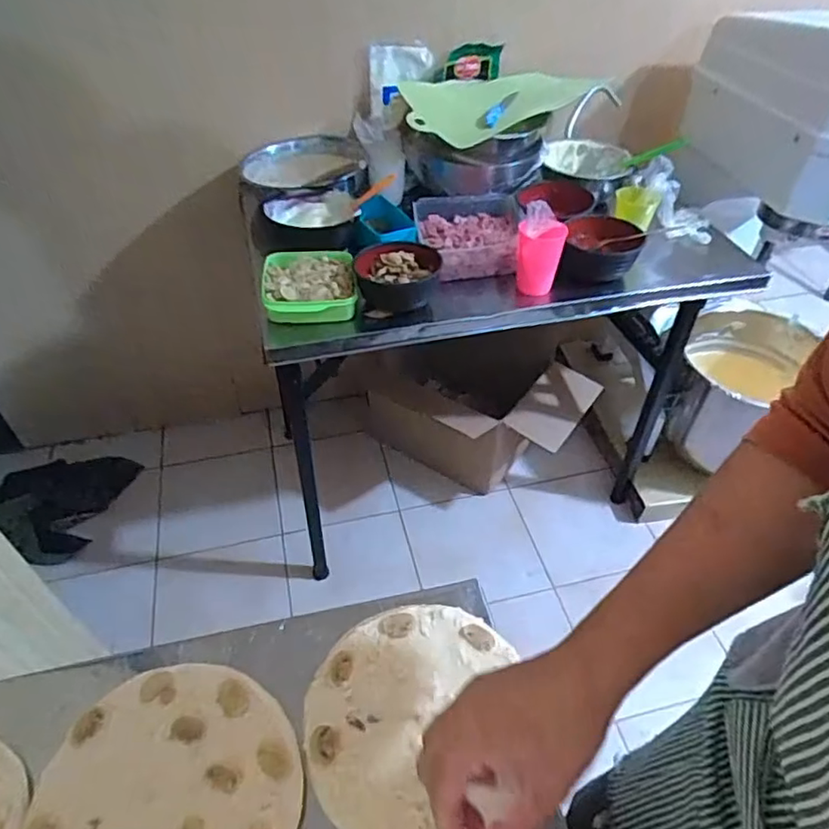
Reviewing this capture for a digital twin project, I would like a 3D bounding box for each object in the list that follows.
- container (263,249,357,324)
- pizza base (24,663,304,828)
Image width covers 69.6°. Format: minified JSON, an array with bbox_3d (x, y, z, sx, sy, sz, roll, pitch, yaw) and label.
[{"bbox_3d":[-0.167,-0.210,0.961,0.141,0.042,0.141,-6,47,-6],"label":"container"},{"bbox_3d":[-0.196,0.302,0.469,0.200,0.006,0.199,0,47,0],"label":"pizza base"}]

